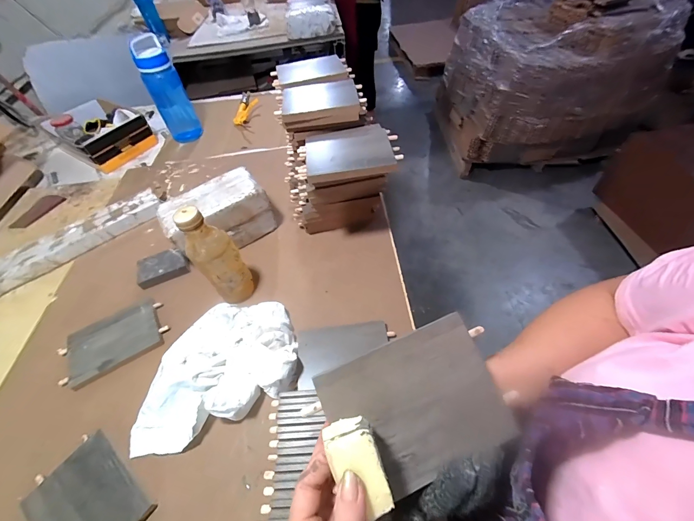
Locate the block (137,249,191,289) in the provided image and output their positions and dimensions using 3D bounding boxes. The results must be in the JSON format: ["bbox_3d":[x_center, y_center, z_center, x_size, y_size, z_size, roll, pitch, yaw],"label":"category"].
[{"bbox_3d":[-0.396,0.015,0.652,0.098,0.025,0.074,-24,54,-13],"label":"block"}]

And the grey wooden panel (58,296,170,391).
[{"bbox_3d":[-0.428,0.147,0.556,0.170,0.020,0.119,-31,56,-18],"label":"grey wooden panel"}]

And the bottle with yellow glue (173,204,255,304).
[{"bbox_3d":[-0.223,-0.001,0.535,0.067,0.213,0.069,-13,53,-5],"label":"bottle with yellow glue"}]

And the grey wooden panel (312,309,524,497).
[{"bbox_3d":[0.064,0.126,0.270,0.151,0.007,0.113,-21,77,-9],"label":"grey wooden panel"}]

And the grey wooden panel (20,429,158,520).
[{"bbox_3d":[-0.350,0.332,0.407,0.162,0.017,0.111,30,60,24],"label":"grey wooden panel"}]

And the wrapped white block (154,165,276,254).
[{"bbox_3d":[-0.274,-0.089,0.660,0.212,0.135,0.106,-32,57,-19],"label":"wrapped white block"}]

